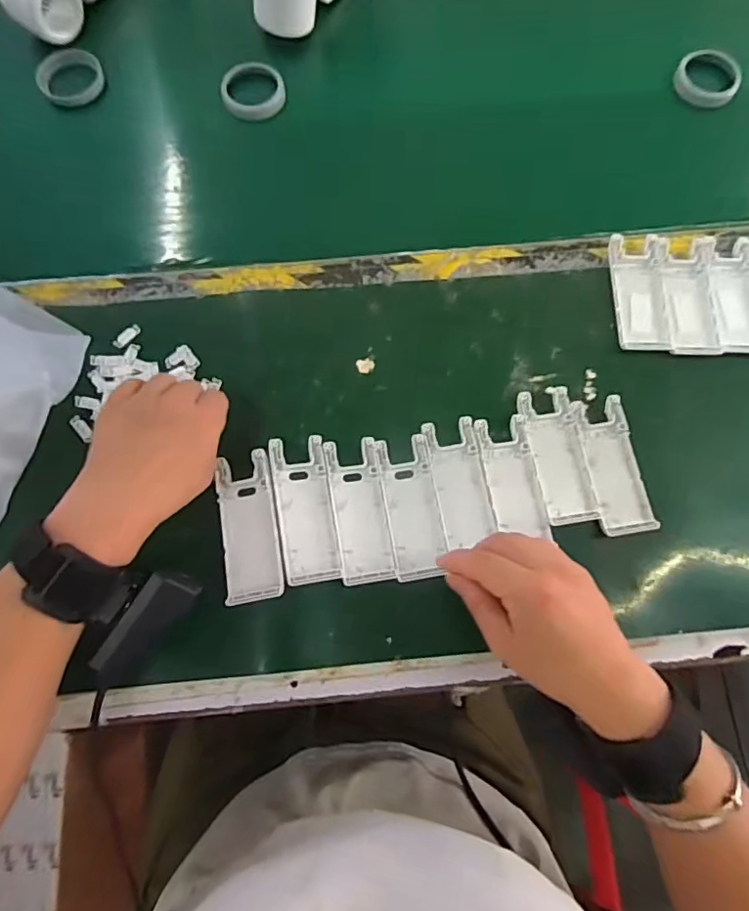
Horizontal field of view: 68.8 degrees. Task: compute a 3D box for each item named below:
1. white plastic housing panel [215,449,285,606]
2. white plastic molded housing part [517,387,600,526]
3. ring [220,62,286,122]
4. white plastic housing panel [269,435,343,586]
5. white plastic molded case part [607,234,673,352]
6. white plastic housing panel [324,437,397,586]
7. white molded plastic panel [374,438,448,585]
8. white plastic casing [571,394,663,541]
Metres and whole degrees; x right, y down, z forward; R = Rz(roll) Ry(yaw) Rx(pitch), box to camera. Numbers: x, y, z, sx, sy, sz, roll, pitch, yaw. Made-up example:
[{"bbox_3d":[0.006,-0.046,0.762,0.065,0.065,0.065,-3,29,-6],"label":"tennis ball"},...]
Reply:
[{"bbox_3d":[-0.088,0.051,0.386,0.038,0.015,0.102,-10,73,-2],"label":"white plastic housing panel"},{"bbox_3d":[0.139,0.000,0.416,0.040,0.013,0.101,-11,73,-3],"label":"white plastic molded housing part"},{"bbox_3d":[-0.116,-0.349,0.522,0.058,0.018,0.058,0,73,1],"label":"ring"},{"bbox_3d":[-0.049,0.039,0.392,0.038,0.018,0.102,-10,73,-2],"label":"white plastic housing panel"},{"bbox_3d":[0.216,-0.133,0.447,0.040,0.011,0.100,0,73,1],"label":"white plastic molded case part"},{"bbox_3d":[-0.010,0.040,0.399,0.038,0.013,0.102,-9,73,-2],"label":"white plastic housing panel"},{"bbox_3d":[0.028,0.039,0.406,0.041,0.009,0.103,-7,74,-1],"label":"white molded plastic panel"},{"bbox_3d":[0.180,0.008,0.413,0.040,0.013,0.102,-8,73,-2],"label":"white plastic casing"}]

